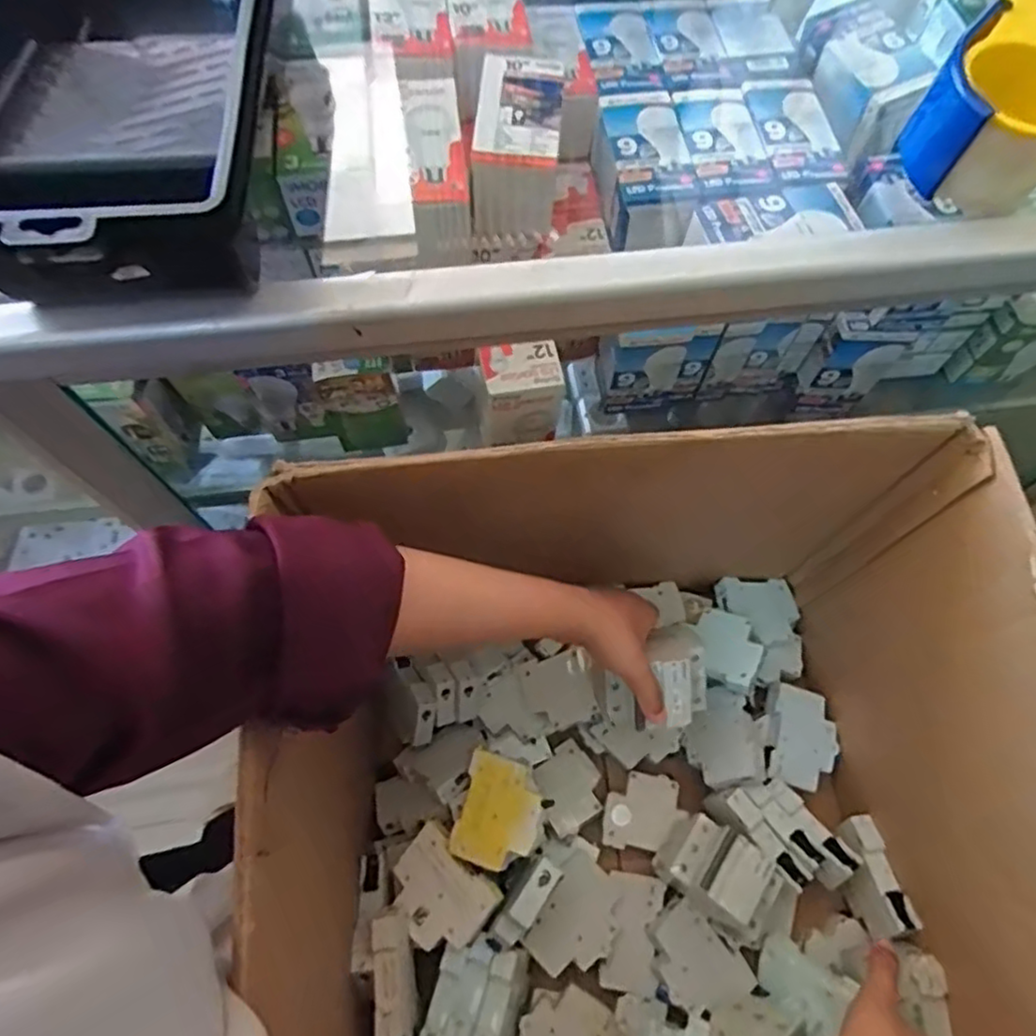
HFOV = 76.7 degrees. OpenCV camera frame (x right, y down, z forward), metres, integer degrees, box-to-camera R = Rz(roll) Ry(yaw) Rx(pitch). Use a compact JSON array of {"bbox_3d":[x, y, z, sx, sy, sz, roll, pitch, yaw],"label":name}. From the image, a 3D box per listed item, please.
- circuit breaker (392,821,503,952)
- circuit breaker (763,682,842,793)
[{"bbox_3d":[-0.063,0.293,0.510,0.080,0.023,0.066,39,71,15],"label":"circuit breaker"},{"bbox_3d":[0.258,0.198,0.592,0.069,0.017,0.087,7,66,3],"label":"circuit breaker"}]

